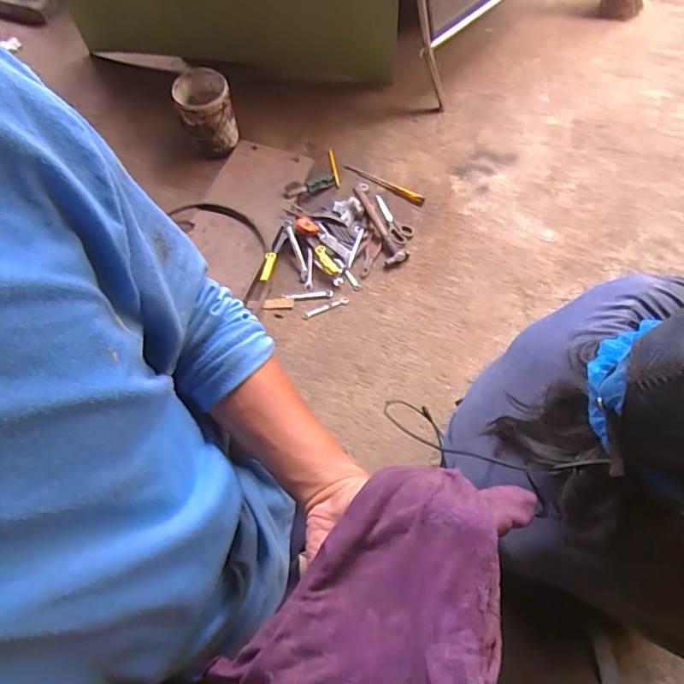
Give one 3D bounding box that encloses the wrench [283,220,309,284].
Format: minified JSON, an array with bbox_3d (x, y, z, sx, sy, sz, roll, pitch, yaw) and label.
[{"bbox_3d":[-0.145,-0.289,1.598,0.029,0.013,0.209,-17,84,-6],"label":"wrench"}]

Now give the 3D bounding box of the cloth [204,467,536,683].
[{"bbox_3d":[0.027,0.148,0.305,0.138,0.047,0.168,18,68,9],"label":"cloth"}]

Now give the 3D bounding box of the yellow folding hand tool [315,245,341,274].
[{"bbox_3d":[-0.046,-0.253,1.572,0.037,0.016,0.101,-35,83,-13],"label":"yellow folding hand tool"}]

